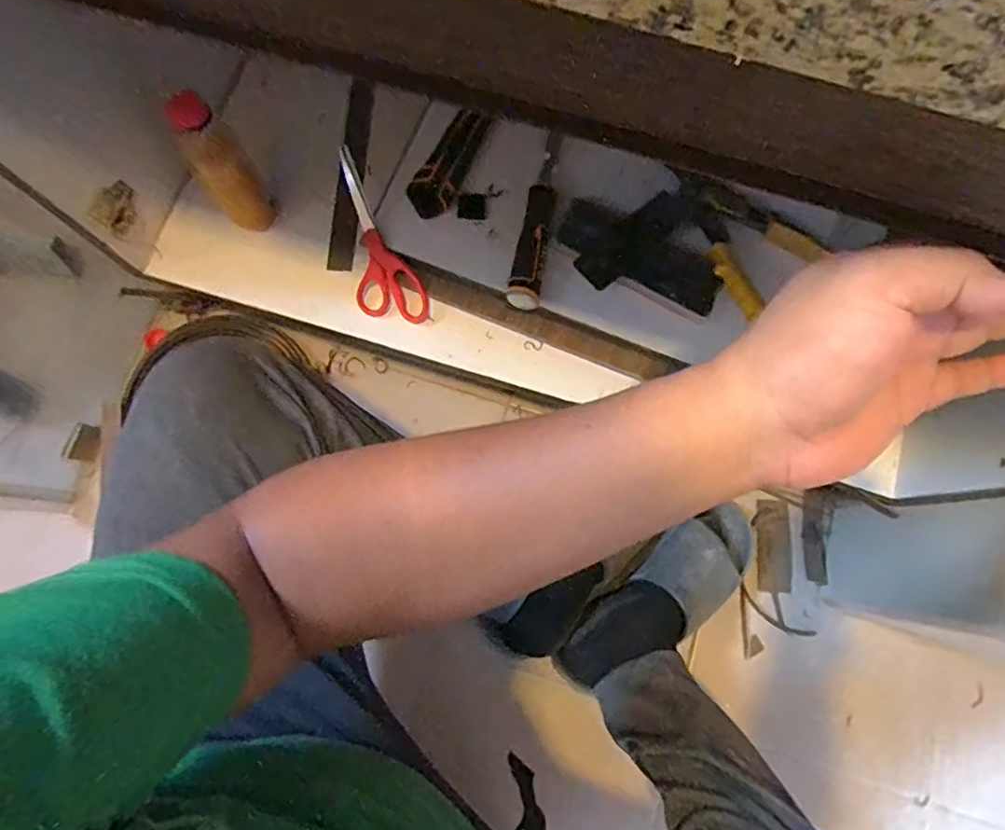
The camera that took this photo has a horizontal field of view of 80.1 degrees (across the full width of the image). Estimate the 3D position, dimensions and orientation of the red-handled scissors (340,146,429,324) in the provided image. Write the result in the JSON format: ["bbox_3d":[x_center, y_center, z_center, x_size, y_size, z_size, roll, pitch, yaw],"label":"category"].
[{"bbox_3d":[-0.138,-0.180,0.630,0.068,0.022,0.181,-21,111,-5],"label":"red-handled scissors"}]

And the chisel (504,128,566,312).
[{"bbox_3d":[0.035,-0.196,0.604,0.031,0.031,0.208,10,78,2],"label":"chisel"}]

